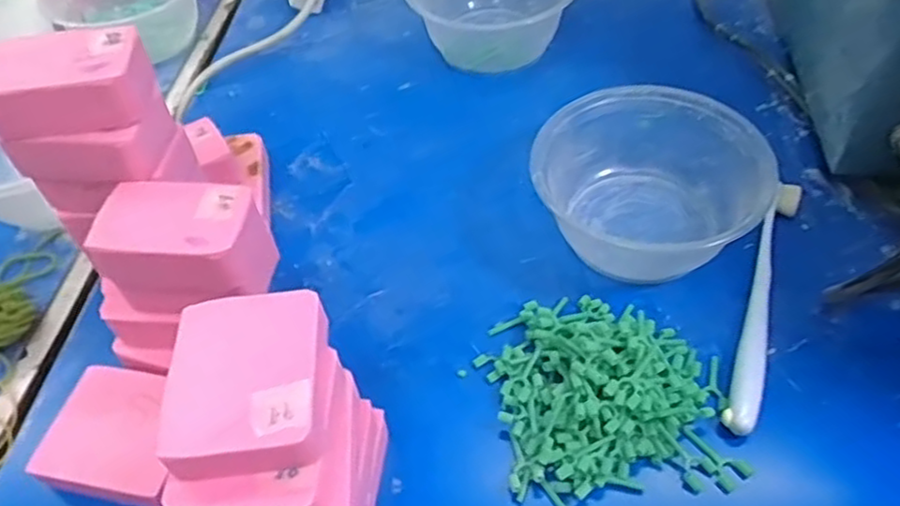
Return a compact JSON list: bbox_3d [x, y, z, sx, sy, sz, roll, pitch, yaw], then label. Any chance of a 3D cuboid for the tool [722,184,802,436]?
[{"bbox_3d":[0.180,0.026,0.396,0.017,0.021,0.177,17,53,18],"label":"tool"}]

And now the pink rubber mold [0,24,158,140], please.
[{"bbox_3d":[-0.182,-0.082,0.332,0.066,0.028,0.047,-3,50,1],"label":"pink rubber mold"}]

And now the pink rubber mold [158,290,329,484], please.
[{"bbox_3d":[-0.079,0.051,0.274,0.059,0.023,0.070,-8,50,-3],"label":"pink rubber mold"}]

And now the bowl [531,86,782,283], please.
[{"bbox_3d":[0.121,-0.042,0.426,0.135,0.054,0.115,27,56,24],"label":"bowl"}]

